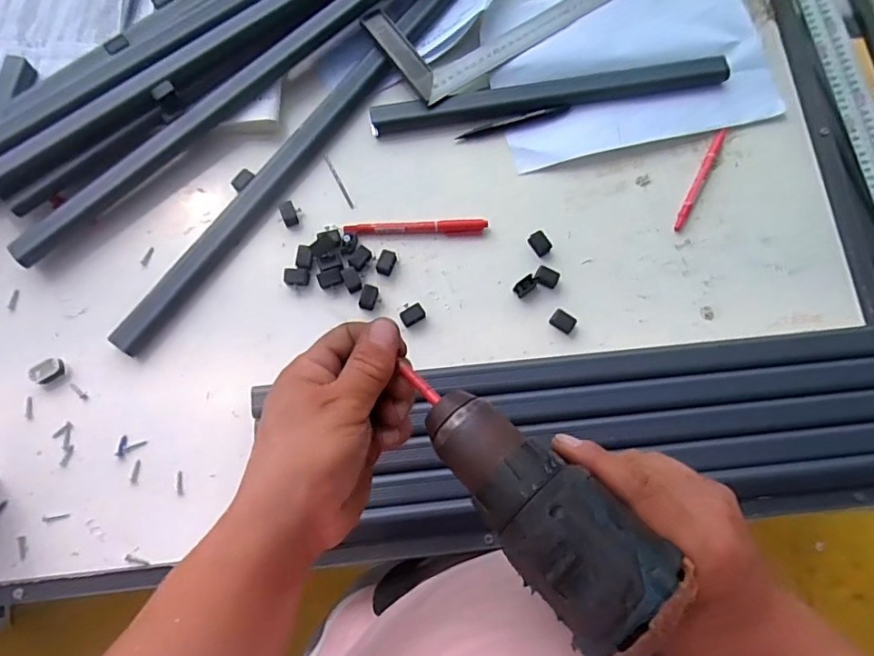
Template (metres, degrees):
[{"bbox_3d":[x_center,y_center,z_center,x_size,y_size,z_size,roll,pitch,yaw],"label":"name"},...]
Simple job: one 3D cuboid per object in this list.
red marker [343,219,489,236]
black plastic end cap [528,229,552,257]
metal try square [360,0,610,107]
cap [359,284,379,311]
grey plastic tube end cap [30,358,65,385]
[{"bbox_3d":[-0.020,-0.098,0.524,0.137,0.009,0.014,-1,78,-2],"label":"red marker"},{"bbox_3d":[0.101,-0.083,0.524,0.017,0.005,0.023,-32,81,-7],"label":"black plastic end cap"},{"bbox_3d":[0.073,-0.351,0.573,0.288,0.021,0.116,-35,81,-8],"label":"metal try square"},{"bbox_3d":[-0.065,-0.029,0.507,0.015,0.009,0.025,11,78,1],"label":"cap"},{"bbox_3d":[-0.350,0.040,0.481,0.028,0.009,0.017,-28,80,-7],"label":"grey plastic tube end cap"}]

